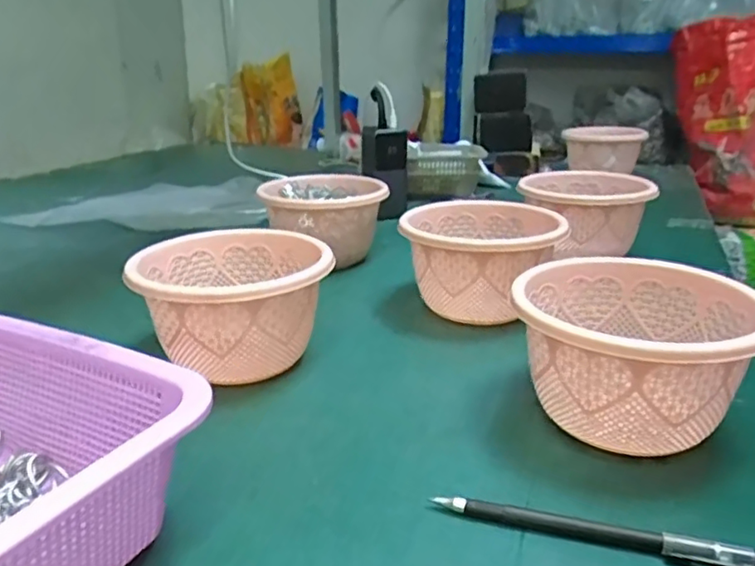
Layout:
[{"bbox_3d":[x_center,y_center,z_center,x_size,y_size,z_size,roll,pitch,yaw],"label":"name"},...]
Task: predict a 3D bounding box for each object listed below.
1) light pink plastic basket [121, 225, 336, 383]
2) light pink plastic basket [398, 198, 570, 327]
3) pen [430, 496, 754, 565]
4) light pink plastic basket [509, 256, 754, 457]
[{"bbox_3d":[-0.109,0.020,0.469,0.133,0.088,0.133,-9,23,-22],"label":"light pink plastic basket"},{"bbox_3d":[0.094,-0.018,0.561,0.134,0.086,0.138,7,22,17],"label":"light pink plastic basket"},{"bbox_3d":[0.105,0.122,0.302,0.151,0.011,0.010,7,22,17],"label":"pen"},{"bbox_3d":[0.157,0.049,0.385,0.134,0.090,0.141,11,24,27],"label":"light pink plastic basket"}]

